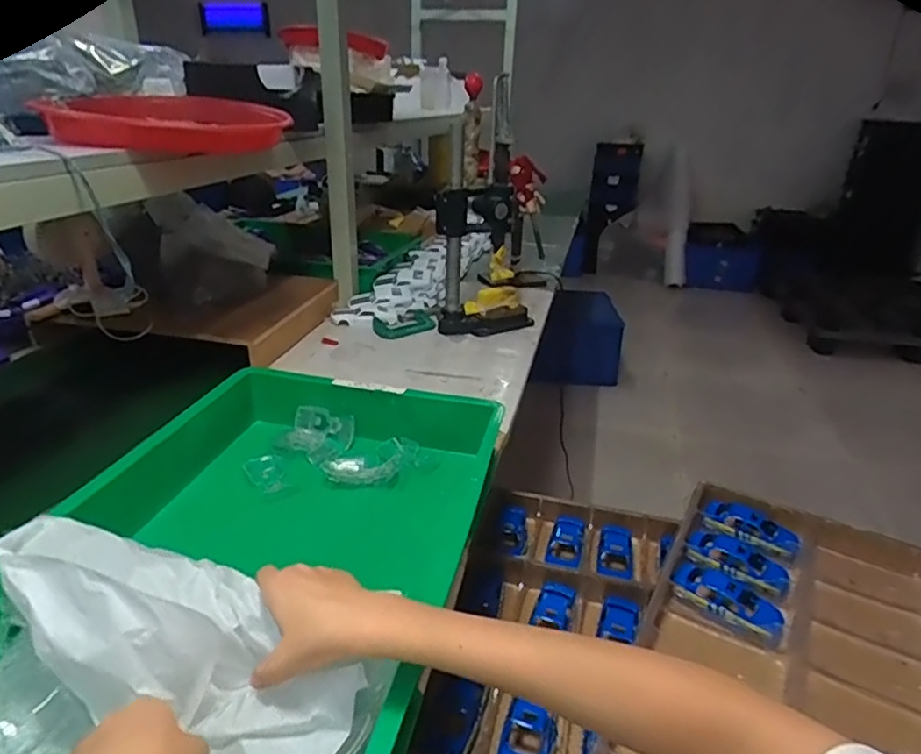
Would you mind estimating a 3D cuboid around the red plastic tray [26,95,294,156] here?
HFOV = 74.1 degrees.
[{"bbox_3d":[-0.382,-0.348,0.824,0.293,0.046,0.218,-6,27,-18],"label":"red plastic tray"}]

